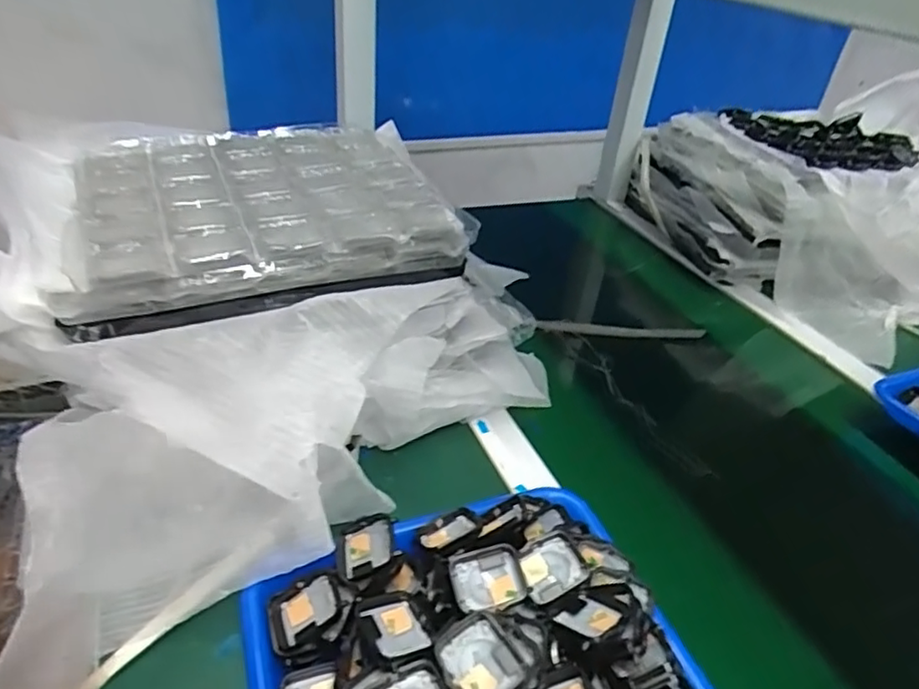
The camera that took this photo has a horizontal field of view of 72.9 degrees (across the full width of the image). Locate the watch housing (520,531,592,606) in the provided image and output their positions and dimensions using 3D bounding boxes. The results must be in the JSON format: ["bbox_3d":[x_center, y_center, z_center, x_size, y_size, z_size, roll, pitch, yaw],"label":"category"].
[{"bbox_3d":[0.061,0.144,0.401,0.041,0.005,0.036,-27,53,-13],"label":"watch housing"}]

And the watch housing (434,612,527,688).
[{"bbox_3d":[0.012,0.168,0.330,0.038,0.012,0.040,-32,54,-23],"label":"watch housing"}]

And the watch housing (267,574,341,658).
[{"bbox_3d":[-0.095,0.168,0.388,0.048,0.013,0.038,-36,46,-6],"label":"watch housing"}]

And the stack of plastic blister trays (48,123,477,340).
[{"bbox_3d":[-0.183,-0.127,0.558,0.316,0.042,0.298,-8,38,-19],"label":"stack of plastic blister trays"}]

